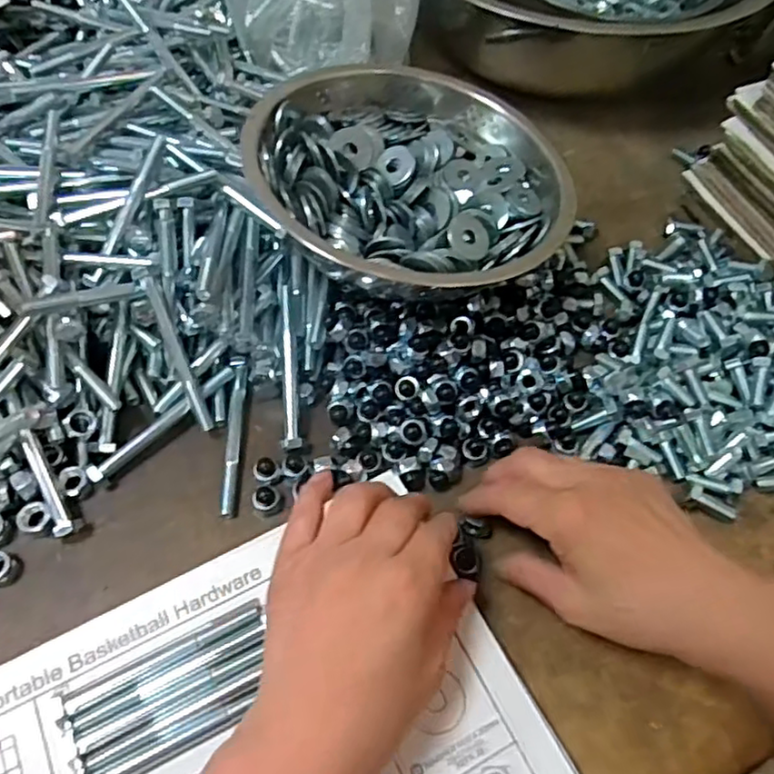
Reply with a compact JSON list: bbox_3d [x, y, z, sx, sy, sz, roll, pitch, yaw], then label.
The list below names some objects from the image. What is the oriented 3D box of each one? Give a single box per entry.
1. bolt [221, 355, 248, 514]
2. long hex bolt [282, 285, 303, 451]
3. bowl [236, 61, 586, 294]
[{"bbox_3d":[-0.096,0.030,0.412,0.010,0.012,0.106,-1,60,-3],"label":"bolt"},{"bbox_3d":[-0.062,-0.013,0.413,0.011,0.007,0.105,-4,80,-4],"label":"long hex bolt"},{"bbox_3d":[0.013,-0.136,0.437,0.193,0.085,0.184,1,60,-2],"label":"bowl"}]

